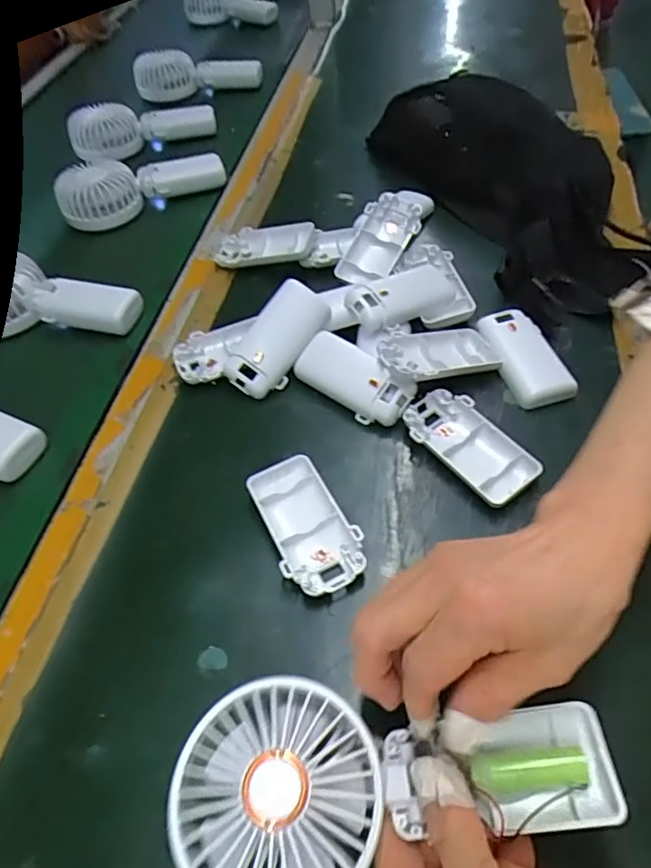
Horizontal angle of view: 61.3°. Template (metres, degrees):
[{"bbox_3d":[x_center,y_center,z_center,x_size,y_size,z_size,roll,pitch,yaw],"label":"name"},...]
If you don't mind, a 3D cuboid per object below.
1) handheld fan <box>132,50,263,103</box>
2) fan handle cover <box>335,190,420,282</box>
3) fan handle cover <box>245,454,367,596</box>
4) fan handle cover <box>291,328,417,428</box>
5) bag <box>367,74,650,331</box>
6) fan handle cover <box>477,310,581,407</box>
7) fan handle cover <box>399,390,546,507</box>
[{"bbox_3d":[-0.184,-0.530,0.810,0.187,0.065,0.041,3,53,8],"label":"handheld fan"},{"bbox_3d":[0.049,-0.172,0.495,0.049,0.019,0.089,25,78,13],"label":"fan handle cover"},{"bbox_3d":[-0.013,0.058,0.353,0.050,0.017,0.095,-27,55,-14],"label":"fan handle cover"},{"bbox_3d":[0.021,-0.041,0.413,0.091,0.028,0.037,34,63,27],"label":"fan handle cover"},{"bbox_3d":[0.176,-0.251,0.520,0.155,0.066,0.352,-16,53,-7],"label":"bag"},{"bbox_3d":[0.152,-0.061,0.420,0.043,0.011,0.089,-11,53,-3],"label":"fan handle cover"},{"bbox_3d":[0.098,0.008,0.380,0.050,0.016,0.097,-35,58,-20],"label":"fan handle cover"}]

